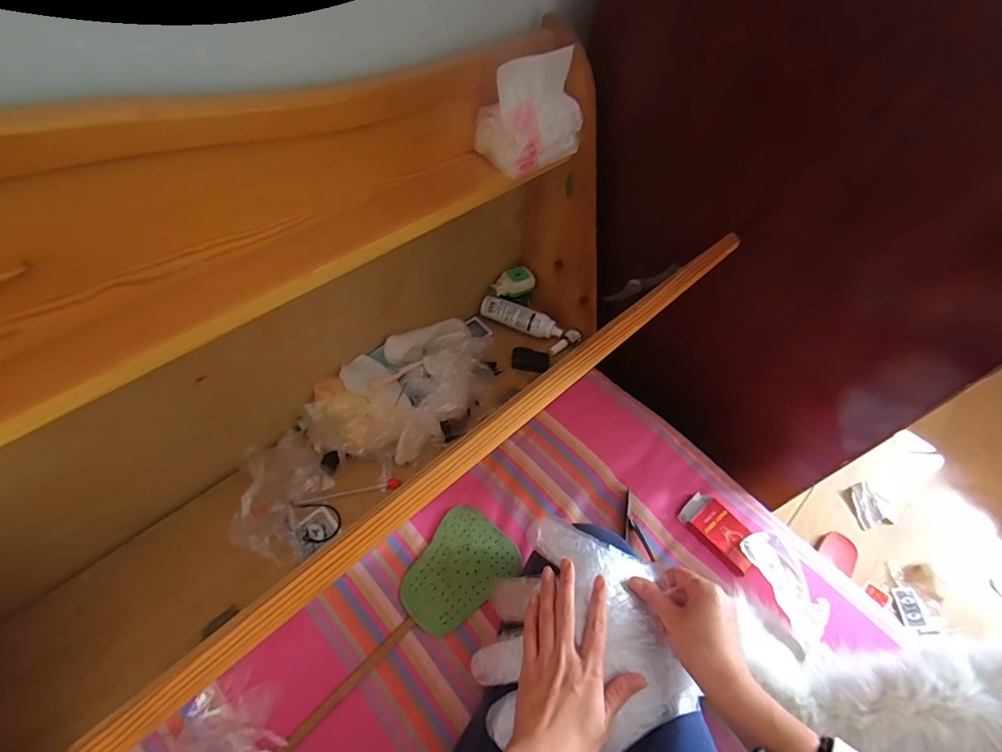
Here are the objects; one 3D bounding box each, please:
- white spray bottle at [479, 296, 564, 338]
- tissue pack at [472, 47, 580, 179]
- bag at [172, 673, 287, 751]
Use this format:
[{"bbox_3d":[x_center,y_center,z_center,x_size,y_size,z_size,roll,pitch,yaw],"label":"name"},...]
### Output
[{"bbox_3d":[0.036,-0.103,0.841,0.154,0.041,0.032,22,56,12],"label":"white spray bottle"},{"bbox_3d":[0.038,-0.331,0.569,0.124,0.111,0.076,-32,62,-23],"label":"tissue pack"},{"bbox_3d":[-0.278,0.386,0.472,0.084,0.075,0.135,-30,62,-22],"label":"bag"}]

